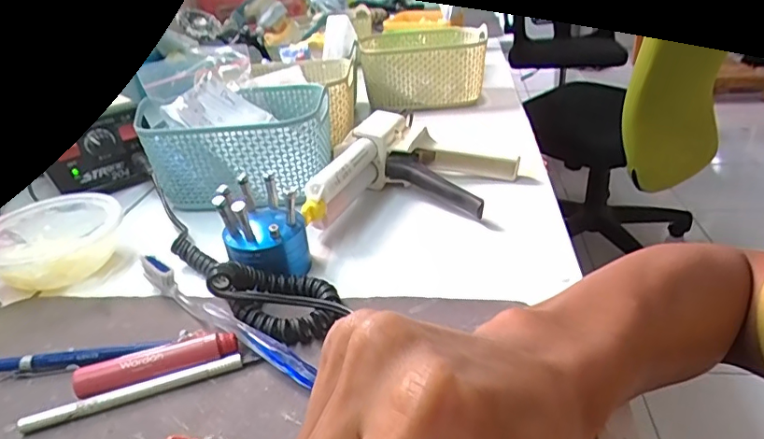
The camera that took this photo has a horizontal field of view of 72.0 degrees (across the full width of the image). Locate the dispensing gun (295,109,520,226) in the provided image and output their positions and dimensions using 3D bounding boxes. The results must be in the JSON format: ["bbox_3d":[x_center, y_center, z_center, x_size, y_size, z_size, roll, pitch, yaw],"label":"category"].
[{"bbox_3d":[0.033,-0.037,0.456,0.158,0.058,0.153,2,30,12],"label":"dispensing gun"}]

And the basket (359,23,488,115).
[{"bbox_3d":[0.056,-0.212,0.728,0.158,0.076,0.147,-5,29,0],"label":"basket"}]

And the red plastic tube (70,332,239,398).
[{"bbox_3d":[-0.128,0.083,0.301,0.087,0.019,0.018,-13,30,-14],"label":"red plastic tube"}]

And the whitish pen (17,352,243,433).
[{"bbox_3d":[-0.135,0.095,0.291,0.114,0.008,0.008,-13,30,-14],"label":"whitish pen"}]

